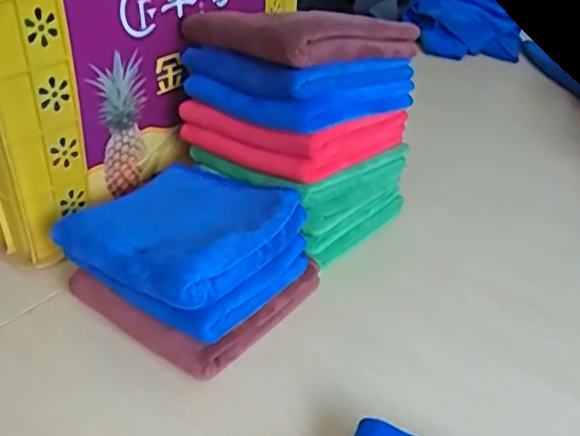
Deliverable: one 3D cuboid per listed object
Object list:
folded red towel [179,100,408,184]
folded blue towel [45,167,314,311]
[{"bbox_3d":[0.006,-0.108,0.644,0.179,0.055,0.162,30,43,34],"label":"folded red towel"},{"bbox_3d":[-0.097,0.004,0.551,0.173,0.036,0.168,25,41,30],"label":"folded blue towel"}]

